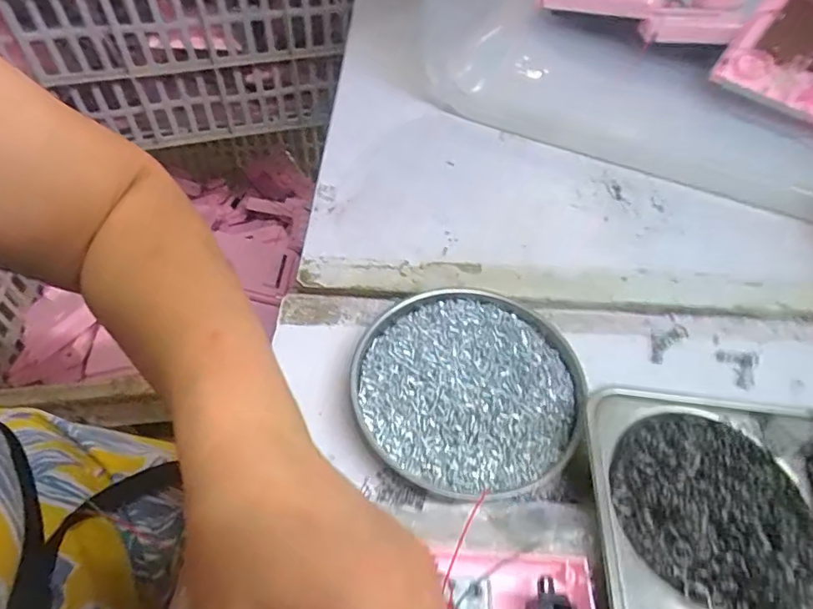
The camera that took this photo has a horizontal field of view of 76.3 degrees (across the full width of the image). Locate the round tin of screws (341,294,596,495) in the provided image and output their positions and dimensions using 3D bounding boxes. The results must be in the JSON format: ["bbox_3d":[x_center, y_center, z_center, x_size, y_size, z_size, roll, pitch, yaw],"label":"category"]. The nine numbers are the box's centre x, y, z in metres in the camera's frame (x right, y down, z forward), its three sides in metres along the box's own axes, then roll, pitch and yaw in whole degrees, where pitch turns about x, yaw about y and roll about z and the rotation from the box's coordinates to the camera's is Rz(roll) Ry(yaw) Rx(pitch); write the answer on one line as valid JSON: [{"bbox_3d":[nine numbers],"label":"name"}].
[{"bbox_3d":[0.038,0.049,0.315,0.133,0.017,0.129,1,52,-1],"label":"round tin of screws"}]

